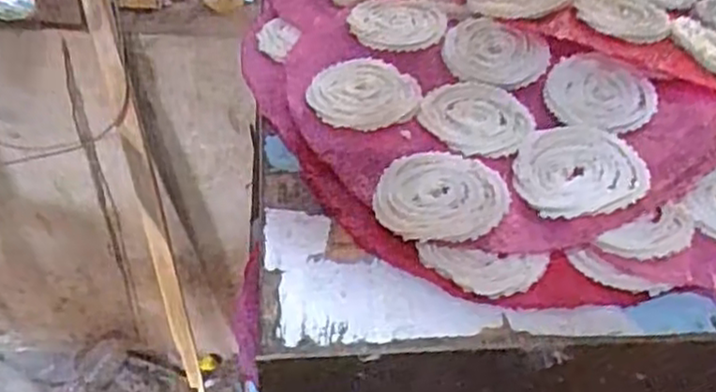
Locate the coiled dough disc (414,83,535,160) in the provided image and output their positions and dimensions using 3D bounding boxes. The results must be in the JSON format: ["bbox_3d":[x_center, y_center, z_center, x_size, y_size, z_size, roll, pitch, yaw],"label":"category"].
[{"bbox_3d":[0.088,-0.058,0.543,0.078,0.009,0.084,2,42,-2],"label":"coiled dough disc"}]

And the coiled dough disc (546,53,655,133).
[{"bbox_3d":[0.184,-0.079,0.562,0.078,0.009,0.081,2,49,-2],"label":"coiled dough disc"}]

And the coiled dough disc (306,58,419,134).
[{"bbox_3d":[0.006,-0.075,0.561,0.081,0.016,0.081,2,42,-2],"label":"coiled dough disc"}]

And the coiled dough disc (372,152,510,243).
[{"bbox_3d":[0.055,-0.001,0.486,0.084,0.007,0.073,8,49,3],"label":"coiled dough disc"}]

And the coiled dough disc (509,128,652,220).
[{"bbox_3d":[0.151,-0.020,0.505,0.086,0.010,0.083,2,42,-2],"label":"coiled dough disc"}]

